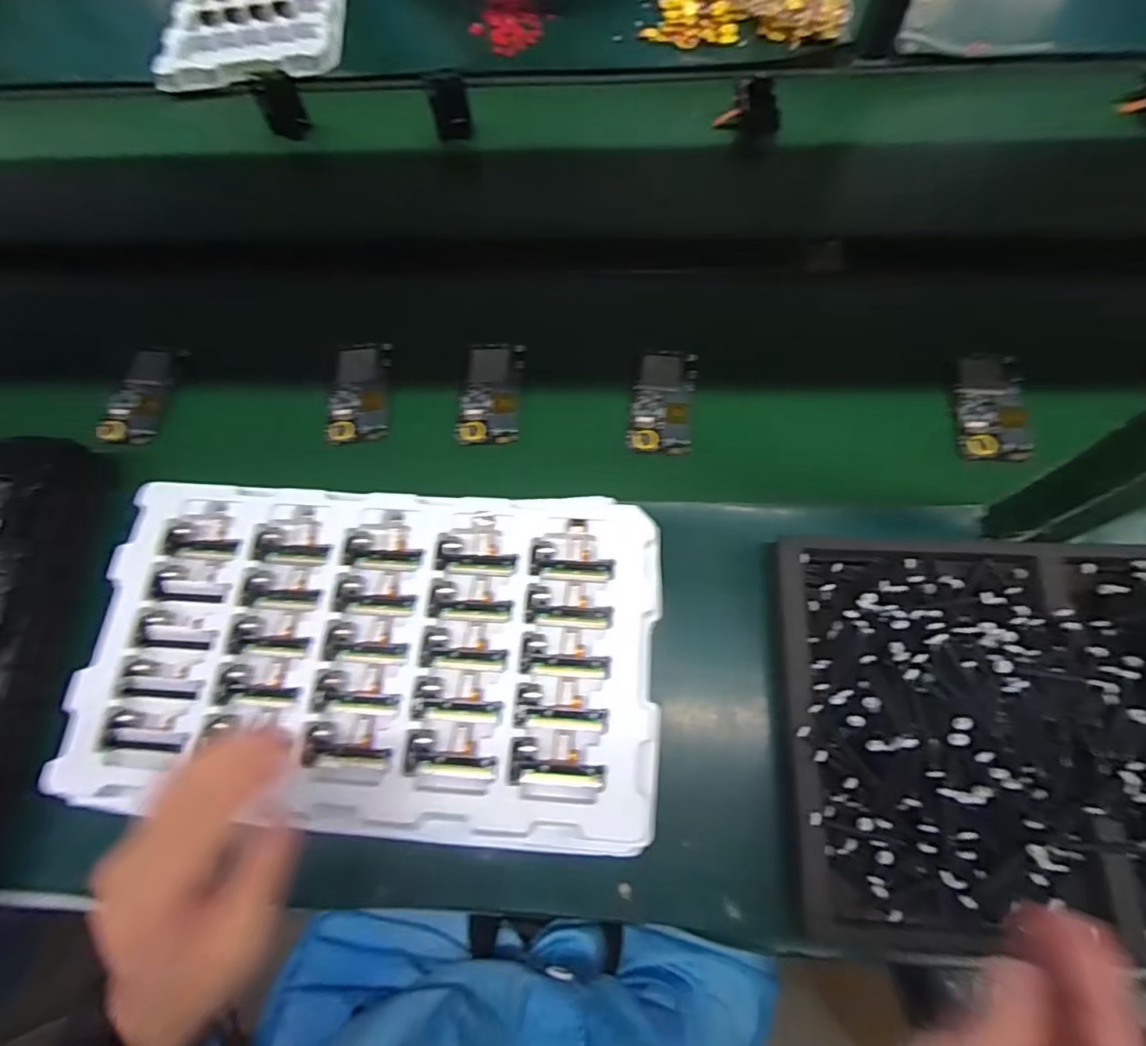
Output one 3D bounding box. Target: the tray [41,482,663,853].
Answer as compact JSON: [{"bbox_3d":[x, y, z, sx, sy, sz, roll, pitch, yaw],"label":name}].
[{"bbox_3d":[-0.153,0.097,0.442,0.437,0.045,0.251,2,67,4],"label":"tray"}]

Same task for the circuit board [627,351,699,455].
[{"bbox_3d":[0.095,-0.126,0.593,0.064,0.015,0.123,6,68,6],"label":"circuit board"}]

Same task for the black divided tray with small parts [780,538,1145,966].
[{"bbox_3d":[0.382,0.152,0.417,0.417,0.094,0.293,3,74,3],"label":"black divided tray with small parts"}]

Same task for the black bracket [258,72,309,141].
[{"bbox_3d":[-0.390,-0.560,0.764,0.051,0.081,0.016,-23,68,-7],"label":"black bracket"}]

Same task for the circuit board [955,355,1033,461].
[{"bbox_3d":[0.421,-0.120,0.573,0.062,0.019,0.121,7,68,6],"label":"circuit board"}]

